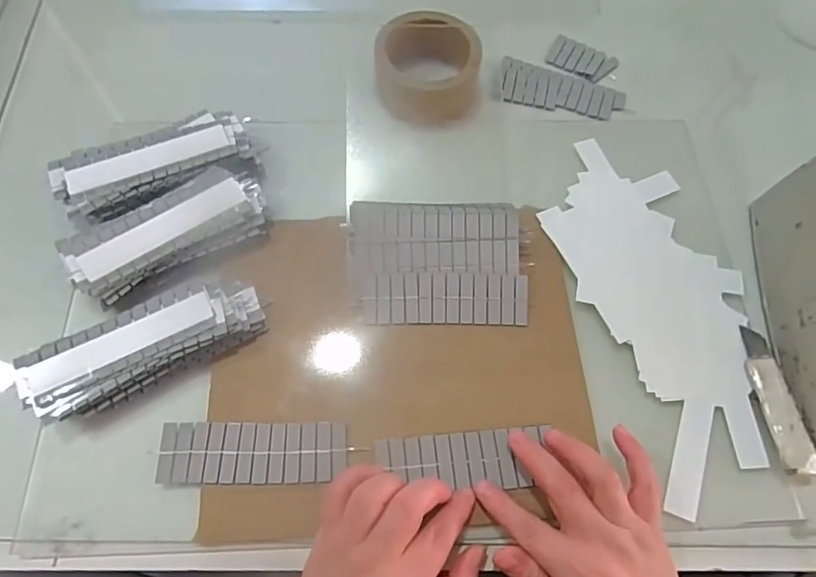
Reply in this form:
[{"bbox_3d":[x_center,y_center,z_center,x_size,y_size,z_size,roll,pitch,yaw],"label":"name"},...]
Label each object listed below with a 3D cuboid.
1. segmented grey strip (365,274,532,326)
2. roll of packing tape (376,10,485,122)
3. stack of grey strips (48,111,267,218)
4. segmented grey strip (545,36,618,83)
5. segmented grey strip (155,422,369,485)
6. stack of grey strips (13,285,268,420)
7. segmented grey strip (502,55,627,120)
[{"bbox_3d":[0.030,0.008,0.397,0.124,0.004,0.039,1,84,-2],"label":"segmented grey strip"},{"bbox_3d":[0.018,-0.197,0.470,0.092,0.045,0.095,1,66,-2],"label":"roll of packing tape"},{"bbox_3d":[-0.205,-0.099,0.430,0.154,0.039,0.059,-23,69,-12],"label":"stack of grey strips"},{"bbox_3d":[0.175,-0.231,0.520,0.064,0.004,0.042,27,68,9],"label":"segmented grey strip"},{"bbox_3d":[-0.104,0.112,0.354,0.126,0.004,0.040,1,66,-2],"label":"segmented grey strip"},{"bbox_3d":[-0.186,0.040,0.370,0.160,0.024,0.054,-25,70,-13],"label":"stack of grey strips"},{"bbox_3d":[0.150,-0.194,0.503,0.117,0.004,0.052,11,66,2],"label":"segmented grey strip"}]

